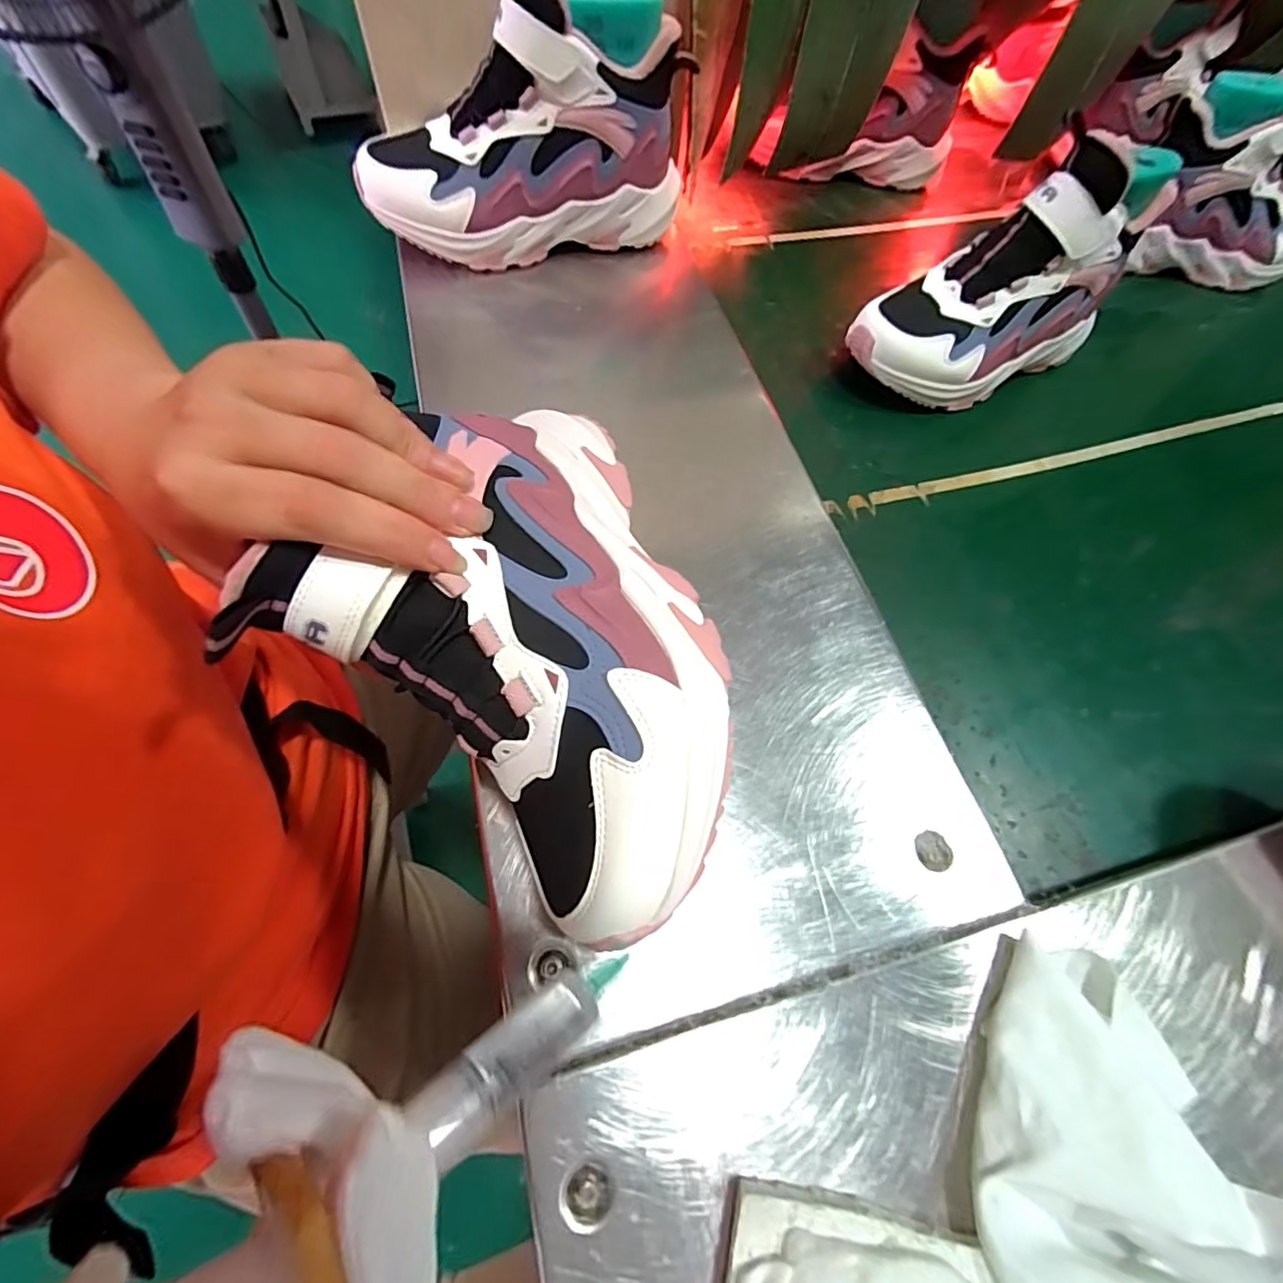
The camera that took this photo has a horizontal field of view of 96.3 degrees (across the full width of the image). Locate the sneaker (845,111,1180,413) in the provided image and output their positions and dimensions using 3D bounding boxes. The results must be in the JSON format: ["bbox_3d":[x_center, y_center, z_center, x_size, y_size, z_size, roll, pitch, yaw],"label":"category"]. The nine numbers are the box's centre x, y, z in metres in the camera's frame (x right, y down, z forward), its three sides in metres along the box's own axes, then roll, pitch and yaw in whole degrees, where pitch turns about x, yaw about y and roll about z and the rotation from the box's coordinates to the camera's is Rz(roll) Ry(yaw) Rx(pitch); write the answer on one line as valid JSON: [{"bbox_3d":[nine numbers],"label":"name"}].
[{"bbox_3d":[0.267,-0.270,0.431,0.207,0.143,0.092,-26,66,-18],"label":"sneaker"}]

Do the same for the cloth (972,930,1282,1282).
[{"bbox_3d":[0.168,0.189,0.204,0.087,0.033,0.129,29,63,11],"label":"cloth"}]

